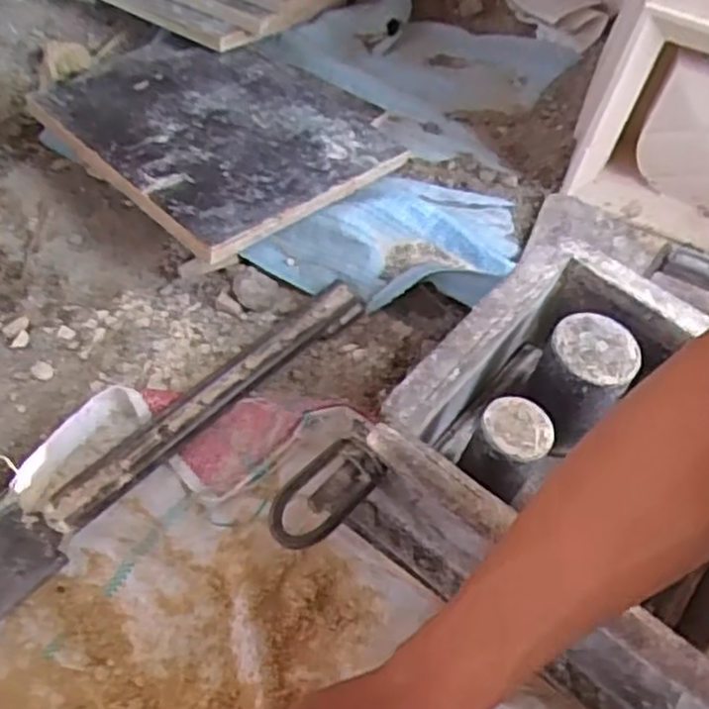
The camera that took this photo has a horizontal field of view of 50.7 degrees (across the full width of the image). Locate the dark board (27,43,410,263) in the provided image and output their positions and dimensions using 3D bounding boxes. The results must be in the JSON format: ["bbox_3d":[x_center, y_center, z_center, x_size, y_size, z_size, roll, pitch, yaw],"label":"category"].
[{"bbox_3d":[-0.117,-0.218,0.702,0.263,0.016,0.271,39,52,17],"label":"dark board"}]

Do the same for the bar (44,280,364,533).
[{"bbox_3d":[-0.101,0.027,0.564,0.030,0.016,0.293,37,55,21],"label":"bar"}]

